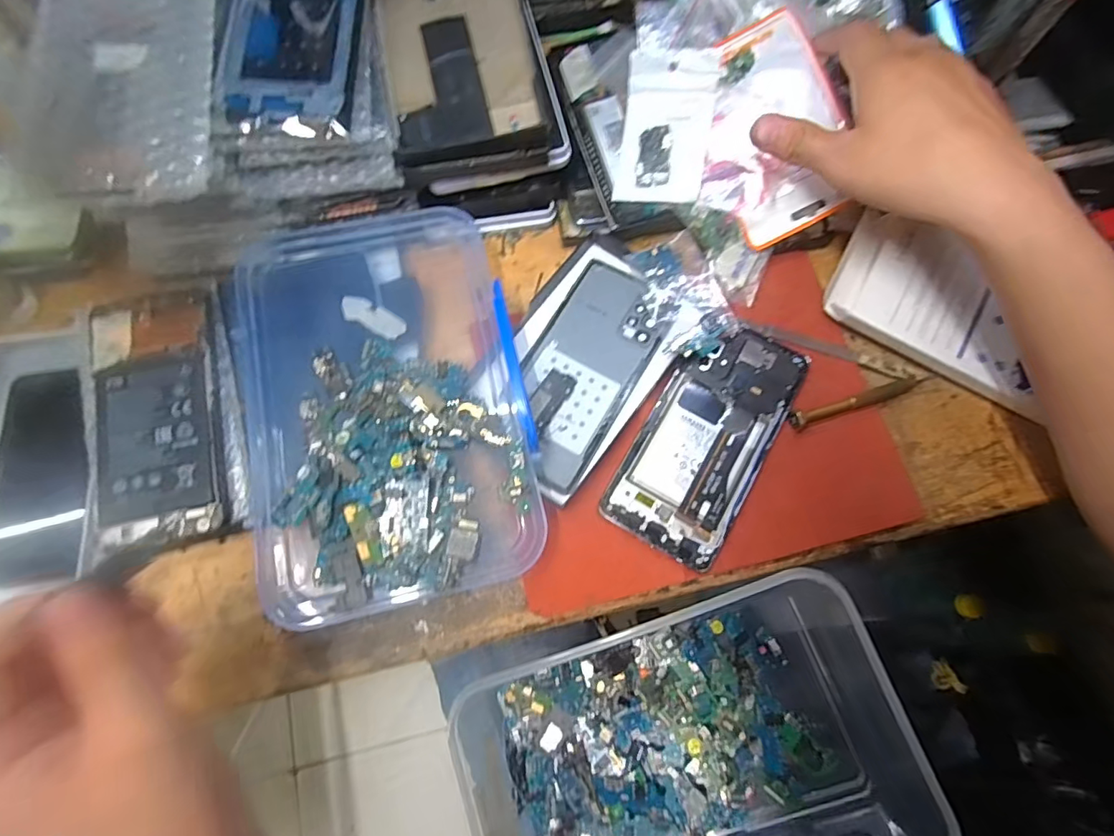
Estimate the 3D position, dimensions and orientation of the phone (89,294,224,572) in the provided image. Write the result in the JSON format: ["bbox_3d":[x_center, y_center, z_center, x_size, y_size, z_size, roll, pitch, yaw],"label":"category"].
[{"bbox_3d":[-0.252,0.002,0.327,0.071,0.009,0.165,-10,77,-11],"label":"phone"}]

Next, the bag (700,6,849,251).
[{"bbox_3d":[0.138,-0.191,0.350,0.098,0.012,0.133,-28,93,4],"label":"bag"}]

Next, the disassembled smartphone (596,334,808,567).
[{"bbox_3d":[0.097,0.010,0.339,0.076,0.011,0.158,30,76,8],"label":"disassembled smartphone"}]

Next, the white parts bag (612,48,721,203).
[{"bbox_3d":[0.073,-0.196,0.356,0.059,0.009,0.092,11,102,16],"label":"white parts bag"}]

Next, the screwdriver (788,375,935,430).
[{"bbox_3d":[0.206,-0.013,0.348,0.110,0.010,0.011,-16,75,-5],"label":"screwdriver"}]

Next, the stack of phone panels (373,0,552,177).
[{"bbox_3d":[-0.064,-0.243,0.353,0.099,0.021,0.164,-11,79,-2],"label":"stack of phone panels"}]

